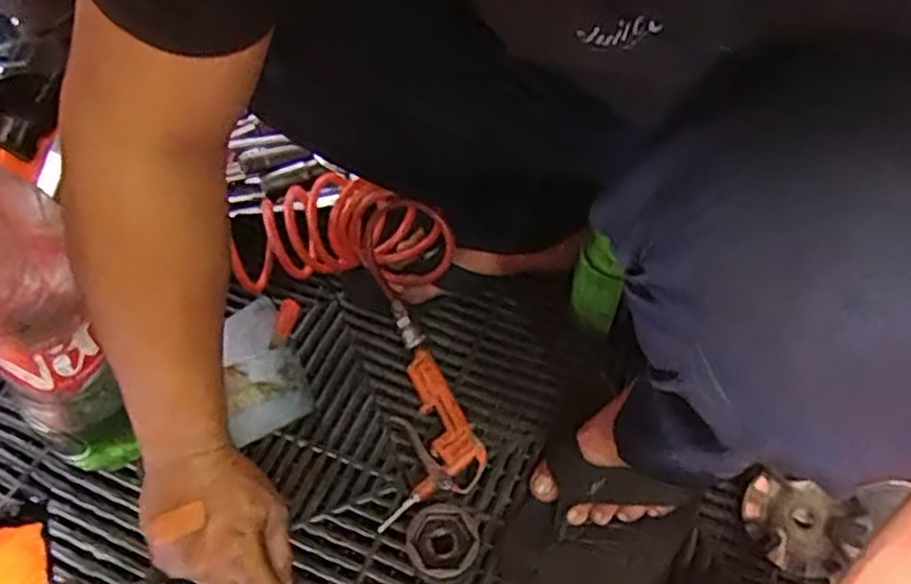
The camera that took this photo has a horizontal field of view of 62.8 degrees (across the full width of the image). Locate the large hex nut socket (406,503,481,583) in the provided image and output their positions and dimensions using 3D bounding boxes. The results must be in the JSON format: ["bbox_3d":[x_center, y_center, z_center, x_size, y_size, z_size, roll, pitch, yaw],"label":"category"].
[{"bbox_3d":[-0.010,0.191,0.560,0.051,0.042,0.054,0,53,0],"label":"large hex nut socket"}]

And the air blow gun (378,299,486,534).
[{"bbox_3d":[-0.016,0.098,0.623,0.078,0.045,0.187,1,53,1],"label":"air blow gun"}]

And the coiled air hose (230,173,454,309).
[{"bbox_3d":[-0.105,-0.050,0.691,0.206,0.111,0.092,12,54,9],"label":"coiled air hose"}]

